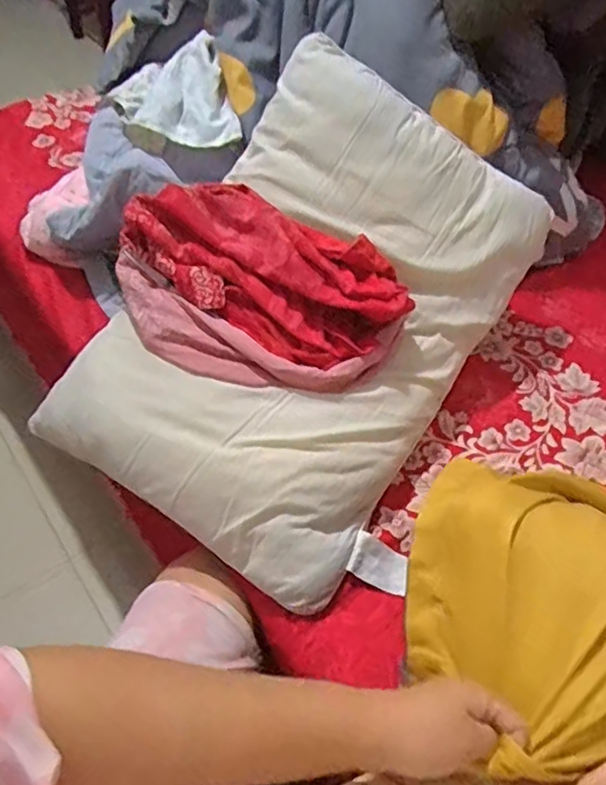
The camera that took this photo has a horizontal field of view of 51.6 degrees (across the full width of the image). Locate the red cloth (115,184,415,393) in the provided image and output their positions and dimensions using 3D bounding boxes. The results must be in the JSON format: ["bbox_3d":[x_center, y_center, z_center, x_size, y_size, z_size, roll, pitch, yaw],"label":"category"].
[{"bbox_3d":[-0.057,-0.115,0.762,0.354,0.070,0.229,23,81,2],"label":"red cloth"}]

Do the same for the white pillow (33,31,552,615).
[{"bbox_3d":[0.015,-0.096,0.769,0.423,0.105,0.600,34,74,0],"label":"white pillow"}]

